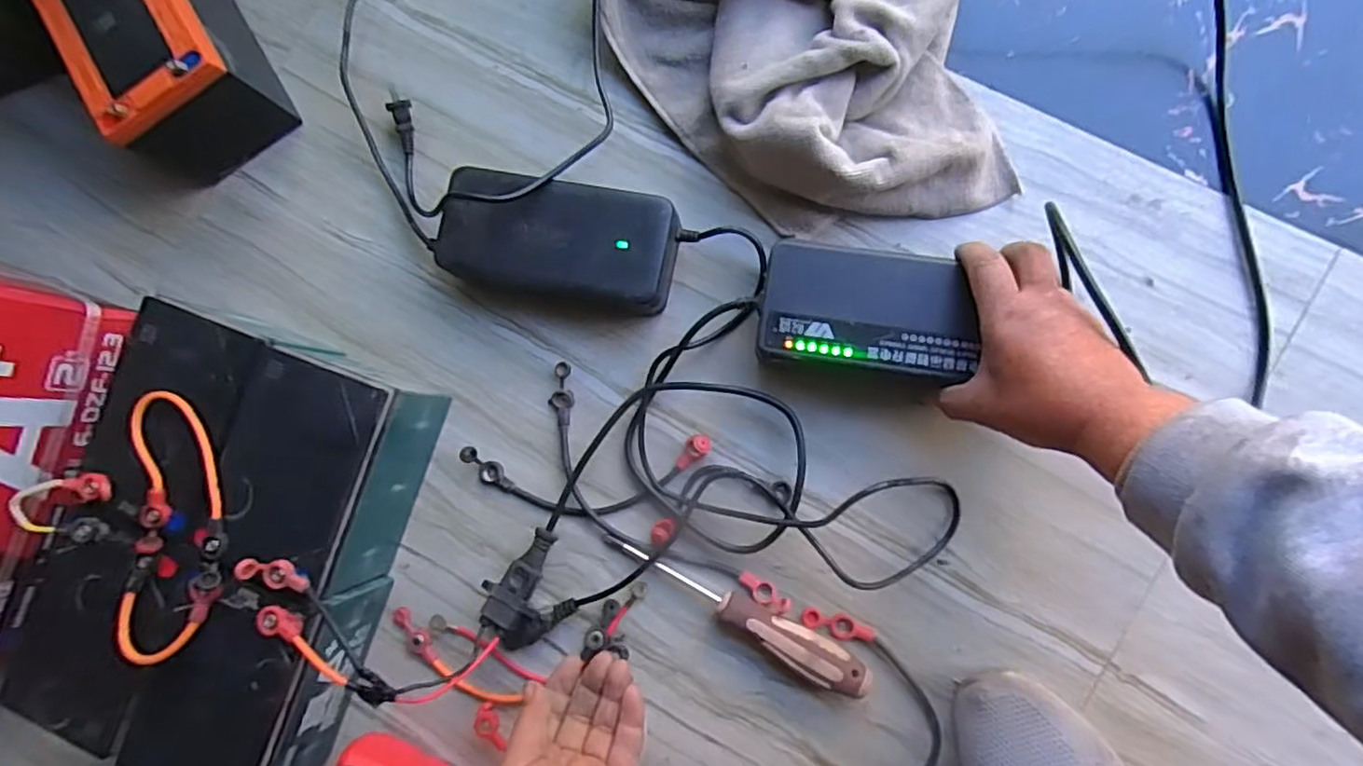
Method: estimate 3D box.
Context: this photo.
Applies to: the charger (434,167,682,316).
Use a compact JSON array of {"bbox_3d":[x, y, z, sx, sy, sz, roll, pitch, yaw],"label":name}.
[{"bbox_3d":[-0.090,-0.103,0.488,0.170,0.051,0.080,12,87,7],"label":"charger"}]

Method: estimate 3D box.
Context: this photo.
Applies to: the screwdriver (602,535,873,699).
[{"bbox_3d":[0.035,0.160,0.462,0.201,0.030,0.029,26,89,8],"label":"screwdriver"}]

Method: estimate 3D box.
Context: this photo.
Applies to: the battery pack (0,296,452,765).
[{"bbox_3d":[-0.318,0.114,0.476,0.194,0.108,0.289,17,88,8],"label":"battery pack"}]

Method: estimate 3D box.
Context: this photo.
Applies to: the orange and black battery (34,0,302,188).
[{"bbox_3d":[-0.405,-0.259,0.516,0.105,0.098,0.160,-32,83,3],"label":"orange and black battery"}]

